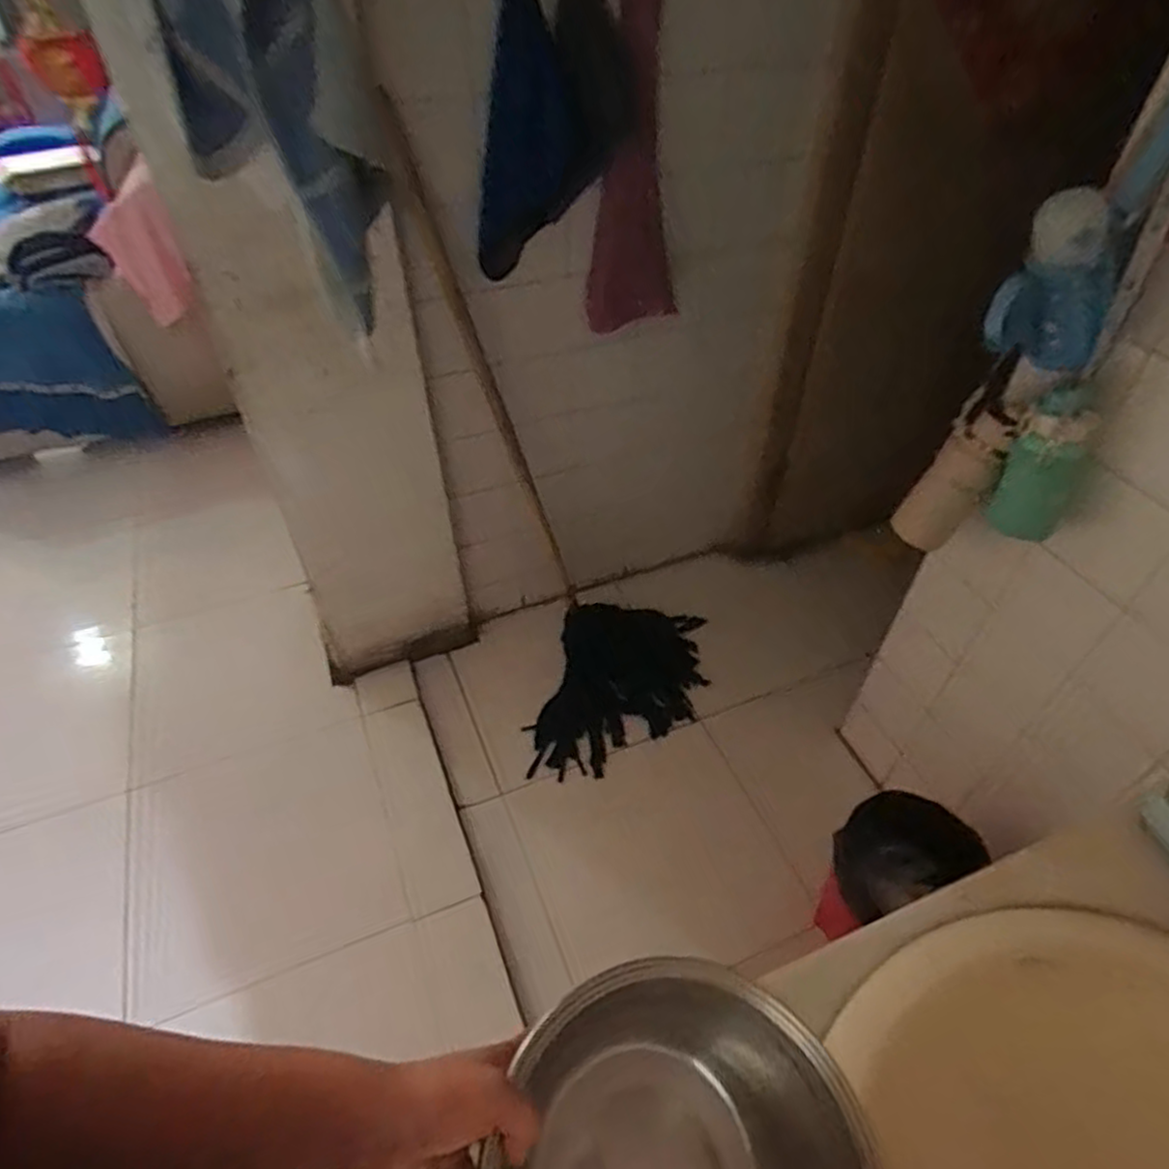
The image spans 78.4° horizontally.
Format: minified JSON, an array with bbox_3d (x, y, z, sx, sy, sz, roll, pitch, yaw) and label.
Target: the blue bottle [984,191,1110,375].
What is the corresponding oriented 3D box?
[{"bbox_3d":[0.520,-0.319,0.782,0.107,0.190,0.087,30,53,25],"label":"blue bottle"}]

